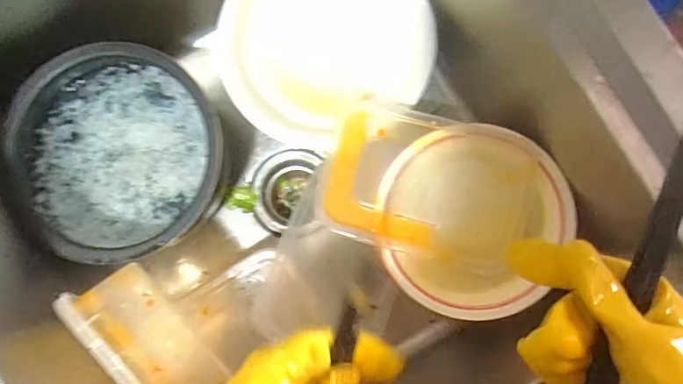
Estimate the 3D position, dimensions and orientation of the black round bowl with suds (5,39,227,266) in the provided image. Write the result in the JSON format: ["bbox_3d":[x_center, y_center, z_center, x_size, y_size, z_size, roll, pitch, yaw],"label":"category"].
[{"bbox_3d":[-0.241,-0.042,0.556,0.219,0.106,0.218,0,84,2],"label":"black round bowl with suds"}]

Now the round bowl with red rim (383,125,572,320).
[{"bbox_3d":[0.130,0.029,0.497,0.182,0.034,0.185,0,84,2],"label":"round bowl with red rim"}]

